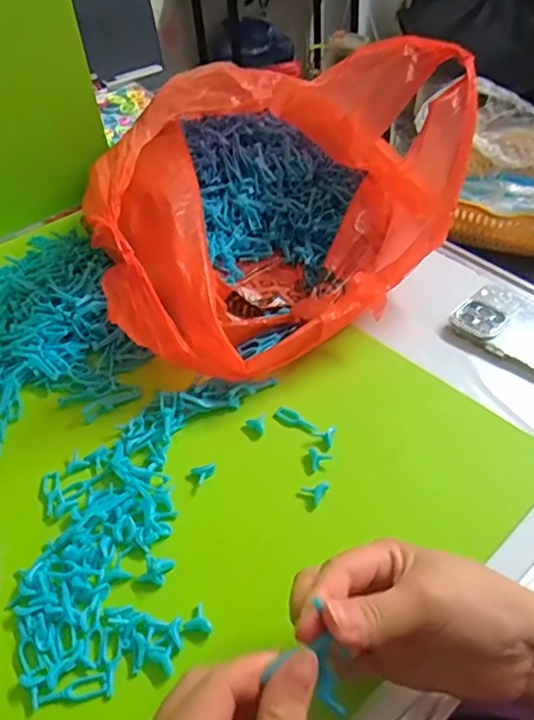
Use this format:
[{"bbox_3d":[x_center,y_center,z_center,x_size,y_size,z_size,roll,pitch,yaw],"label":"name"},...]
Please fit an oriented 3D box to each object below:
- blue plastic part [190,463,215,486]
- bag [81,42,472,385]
[{"bbox_3d":[-0.048,0.086,0.436,0.018,0.004,0.015,-26,48,-22],"label":"blue plastic part"},{"bbox_3d":[0.013,-0.150,0.553,0.314,0.177,0.363,15,47,18],"label":"bag"}]

